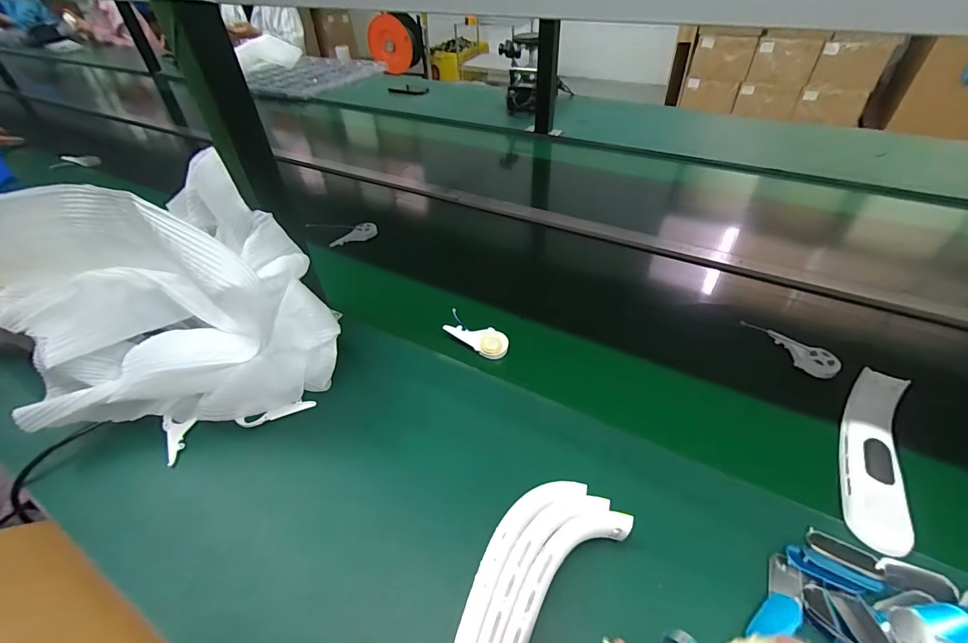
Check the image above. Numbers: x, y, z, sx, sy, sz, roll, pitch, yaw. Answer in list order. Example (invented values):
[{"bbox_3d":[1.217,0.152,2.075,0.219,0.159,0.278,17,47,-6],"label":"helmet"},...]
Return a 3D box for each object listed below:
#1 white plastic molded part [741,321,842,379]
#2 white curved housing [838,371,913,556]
[{"bbox_3d":[0.422,0.032,0.596,0.039,0.021,0.132,-22,45,-19],"label":"white plastic molded part"},{"bbox_3d":[0.415,0.138,0.445,0.049,0.060,0.190,20,47,23],"label":"white curved housing"}]

